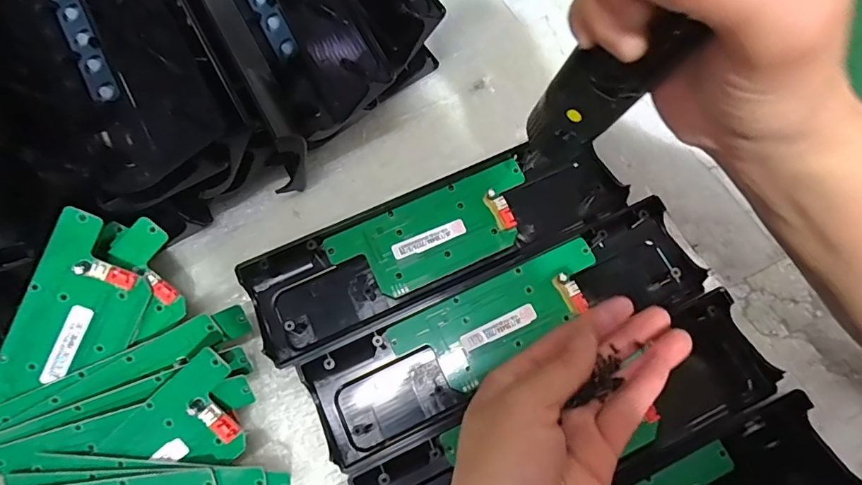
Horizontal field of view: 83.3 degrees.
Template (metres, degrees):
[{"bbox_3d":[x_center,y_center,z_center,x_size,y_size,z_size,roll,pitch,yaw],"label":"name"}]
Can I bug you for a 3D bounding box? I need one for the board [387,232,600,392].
[{"bbox_3d":[0.045,0.047,0.299,0.134,0.014,0.050,-25,75,-7],"label":"board"}]

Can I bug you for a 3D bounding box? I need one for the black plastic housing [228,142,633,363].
[{"bbox_3d":[0.004,-0.004,0.316,0.244,0.017,0.067,-24,75,-7],"label":"black plastic housing"}]

